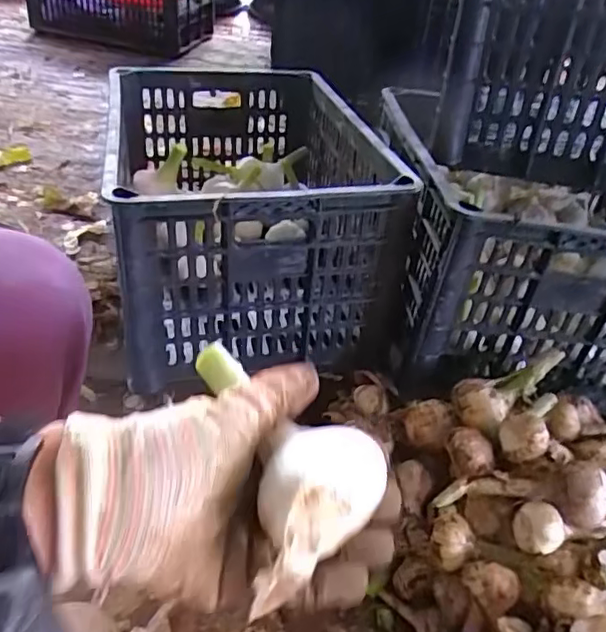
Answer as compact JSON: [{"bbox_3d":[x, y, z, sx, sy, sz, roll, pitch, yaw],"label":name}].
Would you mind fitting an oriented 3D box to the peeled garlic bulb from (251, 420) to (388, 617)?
[{"bbox_3d":[0.000,0.079,0.270,0.043,0.045,0.079,34,47,30],"label":"peeled garlic bulb"}]

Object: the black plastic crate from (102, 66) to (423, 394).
[{"bbox_3d":[-0.080,-0.151,0.747,0.286,0.206,0.411,-5,42,-15],"label":"black plastic crate"}]

